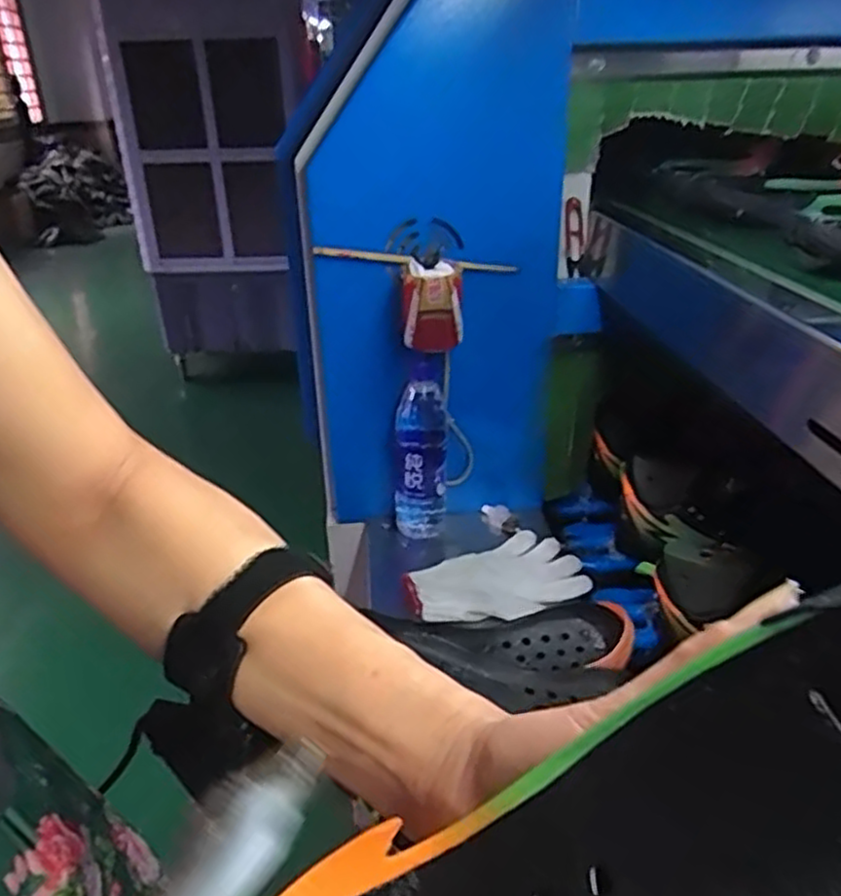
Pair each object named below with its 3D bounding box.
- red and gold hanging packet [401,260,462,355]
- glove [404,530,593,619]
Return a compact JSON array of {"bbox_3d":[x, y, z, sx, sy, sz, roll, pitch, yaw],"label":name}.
[{"bbox_3d":[0.012,-0.153,0.789,0.063,0.087,0.061,-1,26,1],"label":"red and gold hanging packet"},{"bbox_3d":[0.084,0.150,0.838,0.197,0.031,0.113,-8,27,-14],"label":"glove"}]

